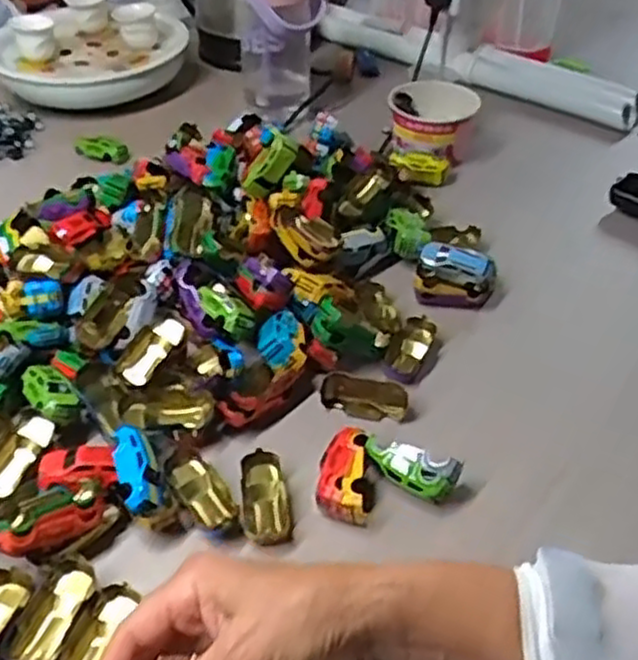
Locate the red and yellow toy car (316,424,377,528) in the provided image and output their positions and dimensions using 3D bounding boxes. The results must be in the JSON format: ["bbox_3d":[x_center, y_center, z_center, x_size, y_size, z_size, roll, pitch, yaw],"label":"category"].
[{"bbox_3d":[0.019,0.097,0.506,0.036,0.029,0.068,5,42,4],"label":"red and yellow toy car"}]

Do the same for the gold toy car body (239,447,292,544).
[{"bbox_3d":[-0.036,0.110,0.500,0.029,0.015,0.065,-7,43,-8],"label":"gold toy car body"}]

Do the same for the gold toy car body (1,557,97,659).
[{"bbox_3d":[-0.153,0.164,0.437,0.031,0.015,0.063,11,43,10],"label":"gold toy car body"}]

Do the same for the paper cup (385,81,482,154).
[{"bbox_3d":[0.119,-0.221,0.811,0.094,0.067,0.077,9,43,8],"label":"paper cup"}]

